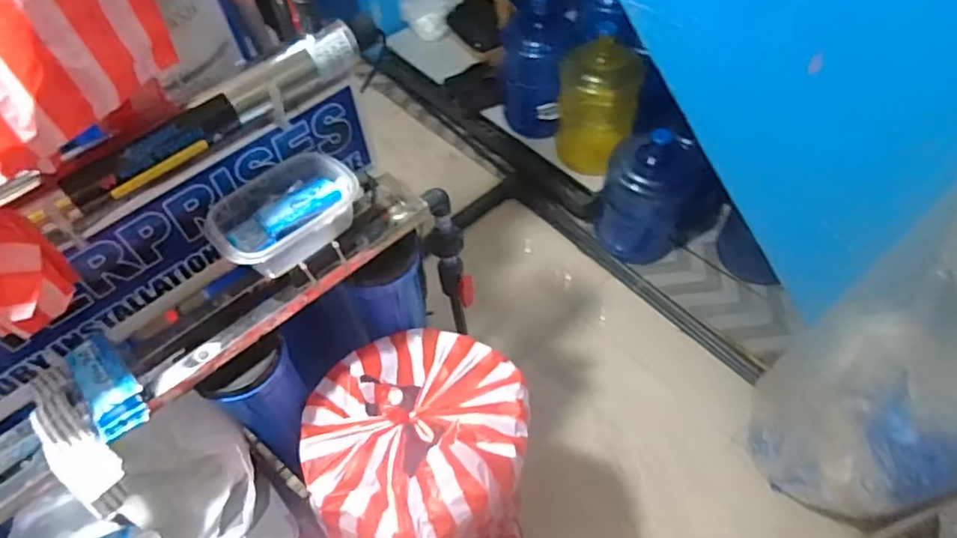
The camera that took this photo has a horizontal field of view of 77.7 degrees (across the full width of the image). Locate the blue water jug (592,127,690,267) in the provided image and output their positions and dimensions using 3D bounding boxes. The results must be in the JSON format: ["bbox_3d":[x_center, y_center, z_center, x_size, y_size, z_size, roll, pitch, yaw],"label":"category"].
[{"bbox_3d":[0.515,-0.234,1.808,0.280,0.463,0.251,16,57,14],"label":"blue water jug"}]

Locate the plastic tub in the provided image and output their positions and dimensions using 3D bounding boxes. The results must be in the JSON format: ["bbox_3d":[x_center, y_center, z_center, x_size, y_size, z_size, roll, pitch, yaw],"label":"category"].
[{"bbox_3d":[-0.243,-0.069,0.753,0.175,0.060,0.112,-37,61,-21],"label":"plastic tub"}]

